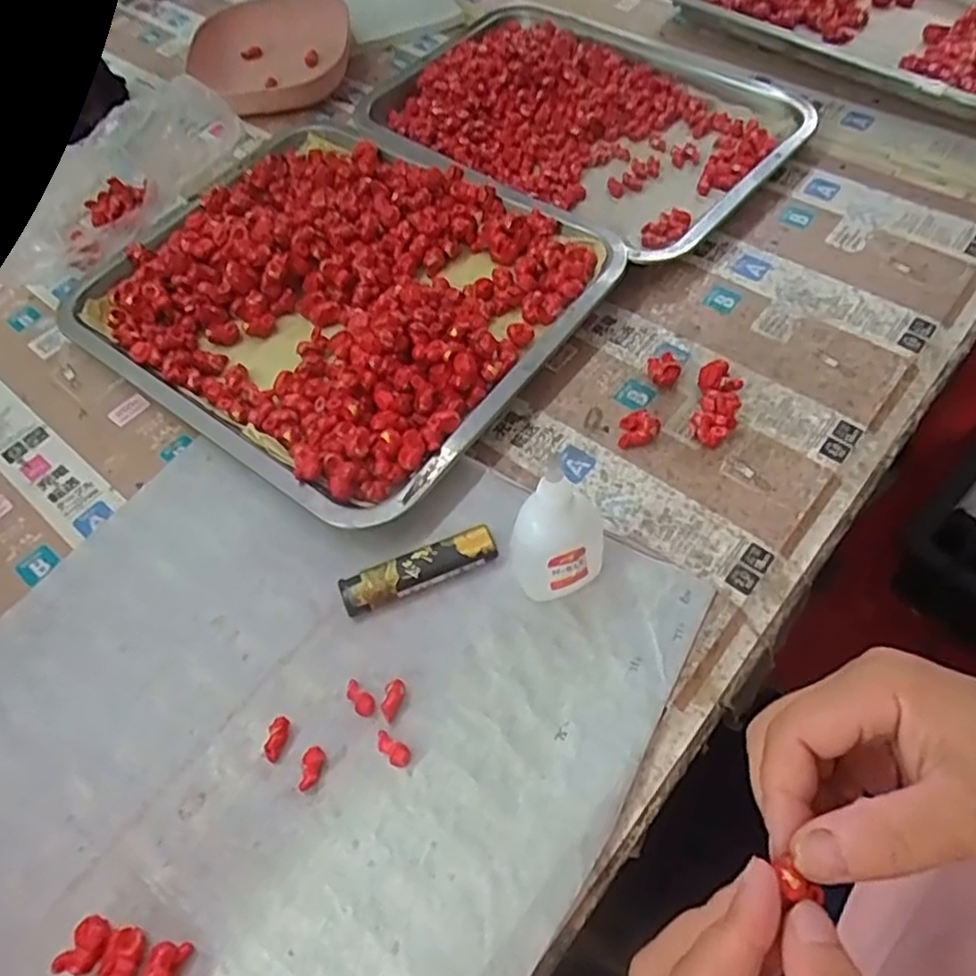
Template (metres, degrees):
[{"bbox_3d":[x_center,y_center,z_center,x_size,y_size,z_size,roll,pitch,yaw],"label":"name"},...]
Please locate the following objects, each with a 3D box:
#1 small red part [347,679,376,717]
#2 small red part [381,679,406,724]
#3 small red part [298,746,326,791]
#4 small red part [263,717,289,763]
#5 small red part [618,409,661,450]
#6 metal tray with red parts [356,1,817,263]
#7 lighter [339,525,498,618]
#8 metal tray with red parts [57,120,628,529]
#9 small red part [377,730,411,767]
[{"bbox_3d":[-0.059,0.097,0.322,0.019,0.006,0.009,39,67,22],"label":"small red part"},{"bbox_3d":[-0.044,0.098,0.321,0.009,0.005,0.019,11,72,8],"label":"small red part"},{"bbox_3d":[-0.077,0.123,0.307,0.009,0.005,0.019,3,58,3],"label":"small red part"},{"bbox_3d":[-0.095,0.112,0.314,0.008,0.007,0.019,6,59,5],"label":"small red part"},{"bbox_3d":[0.084,-0.033,0.388,0.021,0.014,0.017,-7,57,-1],"label":"small red part"},{"bbox_3d":[0.062,-0.293,0.534,0.321,0.030,0.221,37,67,24],"label":"metal tray with red parts"},{"bbox_3d":[-0.035,0.041,0.353,0.079,0.013,0.019,-21,59,-9],"label":"lighter"},{"bbox_3d":[-0.105,-0.135,0.451,0.310,0.029,0.256,31,64,21],"label":"metal tray with red parts"},{"bbox_3d":[-0.042,0.115,0.309,0.019,0.006,0.009,36,66,23],"label":"small red part"}]

